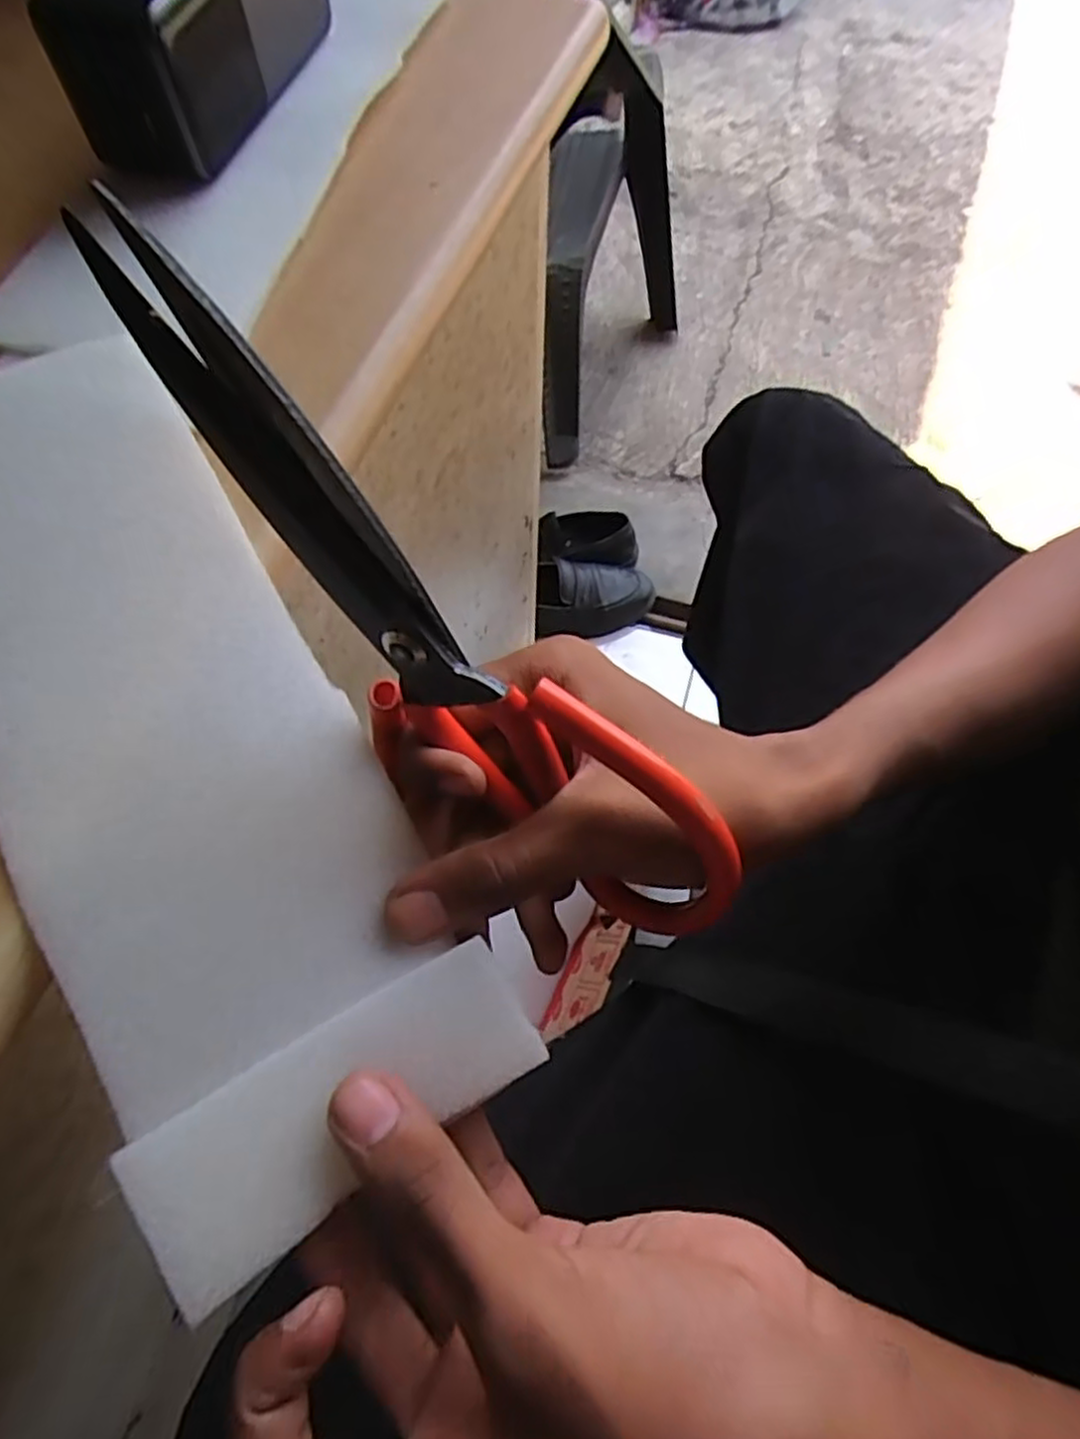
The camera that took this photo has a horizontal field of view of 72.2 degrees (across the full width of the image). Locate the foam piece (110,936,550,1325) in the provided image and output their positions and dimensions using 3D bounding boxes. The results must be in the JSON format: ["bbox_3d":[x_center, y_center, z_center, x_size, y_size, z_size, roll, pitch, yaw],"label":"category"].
[{"bbox_3d":[-0.047,0.092,0.176,0.094,0.012,0.037,-31,70,-12],"label":"foam piece"}]

